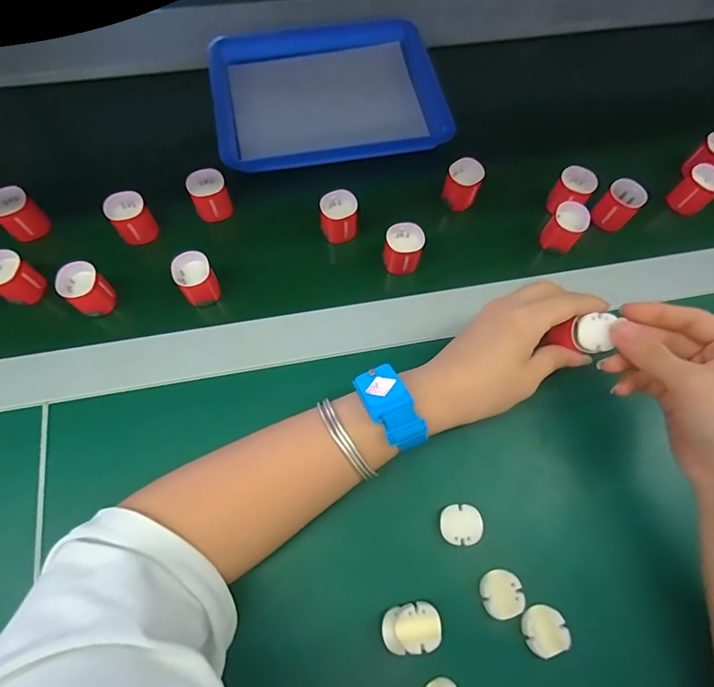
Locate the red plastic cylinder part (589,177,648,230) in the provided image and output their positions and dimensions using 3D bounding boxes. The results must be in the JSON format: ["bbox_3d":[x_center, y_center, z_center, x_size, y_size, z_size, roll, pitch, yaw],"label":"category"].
[{"bbox_3d":[0.232,-0.122,0.400,0.030,0.032,0.030,42,73,13],"label":"red plastic cylinder part"}]

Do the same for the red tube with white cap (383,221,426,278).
[{"bbox_3d":[0.038,-0.079,0.377,0.032,0.031,0.032,19,70,5],"label":"red tube with white cap"}]

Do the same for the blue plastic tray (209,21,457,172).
[{"bbox_3d":[-0.031,-0.259,0.455,0.214,0.030,0.186,-10,70,-6],"label":"blue plastic tray"}]

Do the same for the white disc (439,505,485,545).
[{"bbox_3d":[0.070,0.121,0.301,0.028,0.004,0.024,-1,71,-2],"label":"white disc"}]

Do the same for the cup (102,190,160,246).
[{"bbox_3d":[-0.187,-0.104,0.377,0.029,0.028,0.034,-29,73,-12],"label":"cup"}]

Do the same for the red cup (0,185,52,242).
[{"bbox_3d":[-0.279,-0.106,0.374,0.024,0.040,0.030,42,74,13],"label":"red cup"}]

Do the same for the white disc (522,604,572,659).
[{"bbox_3d":[0.118,0.178,0.281,0.026,0.005,0.027,1,71,-2],"label":"white disc"}]

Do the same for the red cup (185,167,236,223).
[{"bbox_3d":[-0.126,-0.127,0.392,0.031,0.038,0.031,1,69,-2],"label":"red cup"}]

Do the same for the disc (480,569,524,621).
[{"bbox_3d":[0.093,0.160,0.289,0.025,0.004,0.028,-9,71,-5],"label":"disc"}]

